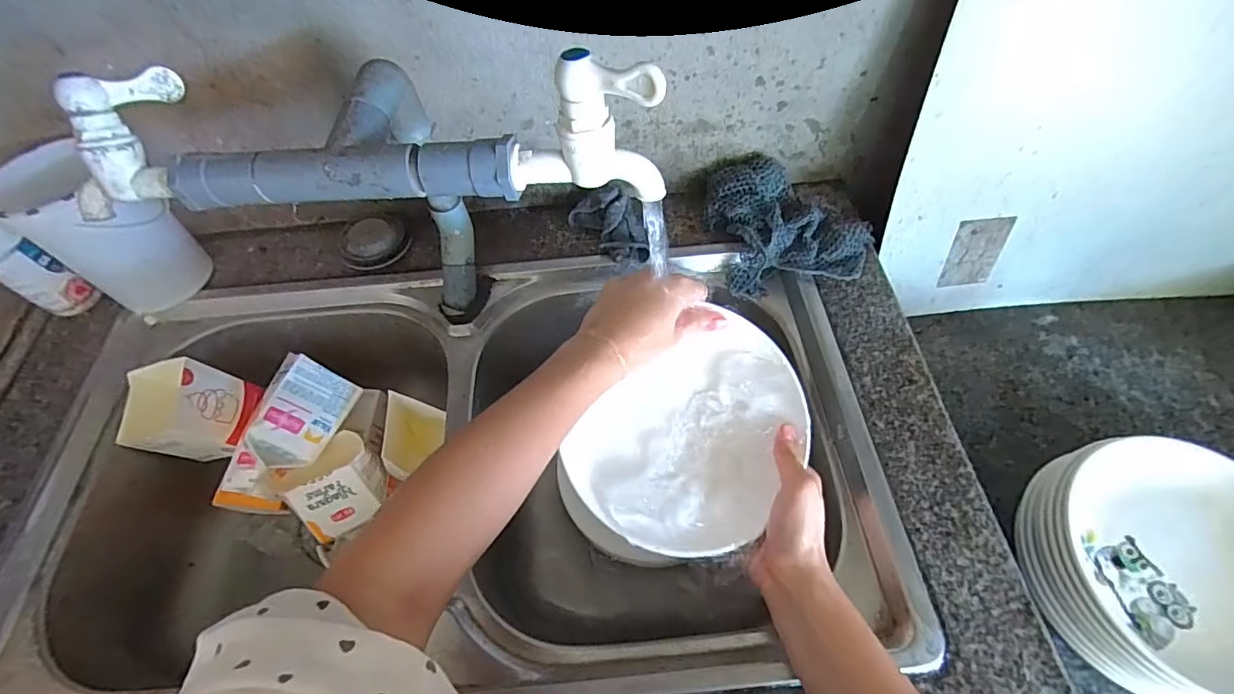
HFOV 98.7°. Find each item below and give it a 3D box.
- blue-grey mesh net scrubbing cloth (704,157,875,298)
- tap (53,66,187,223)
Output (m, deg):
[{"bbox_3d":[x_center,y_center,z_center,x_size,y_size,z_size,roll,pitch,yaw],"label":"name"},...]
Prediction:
[{"bbox_3d":[0.189,-0.141,0.580,0.163,0.053,0.140,-8,58,-1],"label":"blue-grey mesh net scrubbing cloth"},{"bbox_3d":[-0.334,-0.133,0.352,0.044,0.053,0.115,31,106,21],"label":"tap"}]

